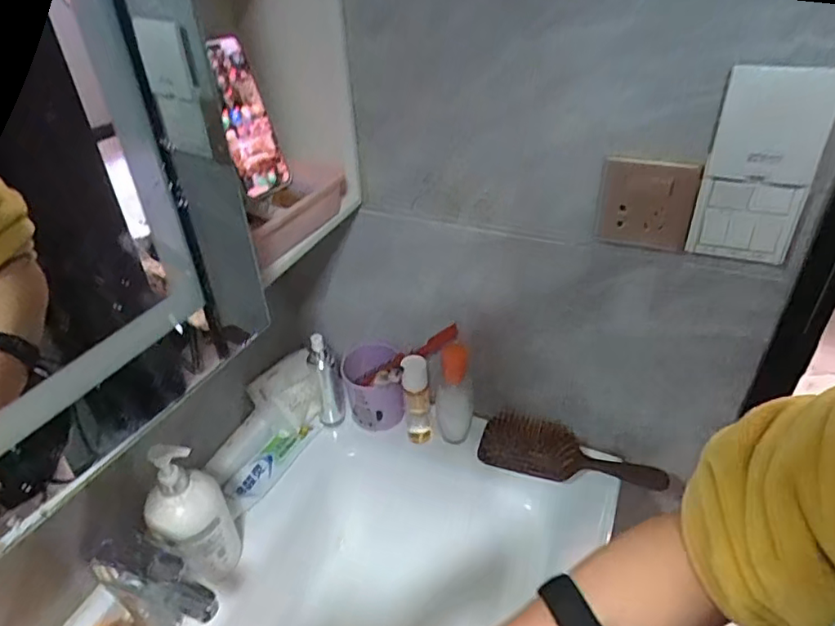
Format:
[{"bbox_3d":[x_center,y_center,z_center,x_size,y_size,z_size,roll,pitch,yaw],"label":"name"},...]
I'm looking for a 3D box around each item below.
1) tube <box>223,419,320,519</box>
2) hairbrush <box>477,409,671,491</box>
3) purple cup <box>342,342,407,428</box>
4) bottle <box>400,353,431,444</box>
[{"bbox_3d":[-0.195,0.198,0.775,0.044,0.024,0.168,18,41,25],"label":"tube"},{"bbox_3d":[0.206,0.188,0.766,0.240,0.035,0.091,12,39,19],"label":"hairbrush"},{"bbox_3d":[-0.062,0.109,0.815,0.083,0.106,0.069,-2,36,0],"label":"purple cup"},{"bbox_3d":[-0.001,0.120,0.775,0.034,0.143,0.034,1,36,5],"label":"bottle"}]

